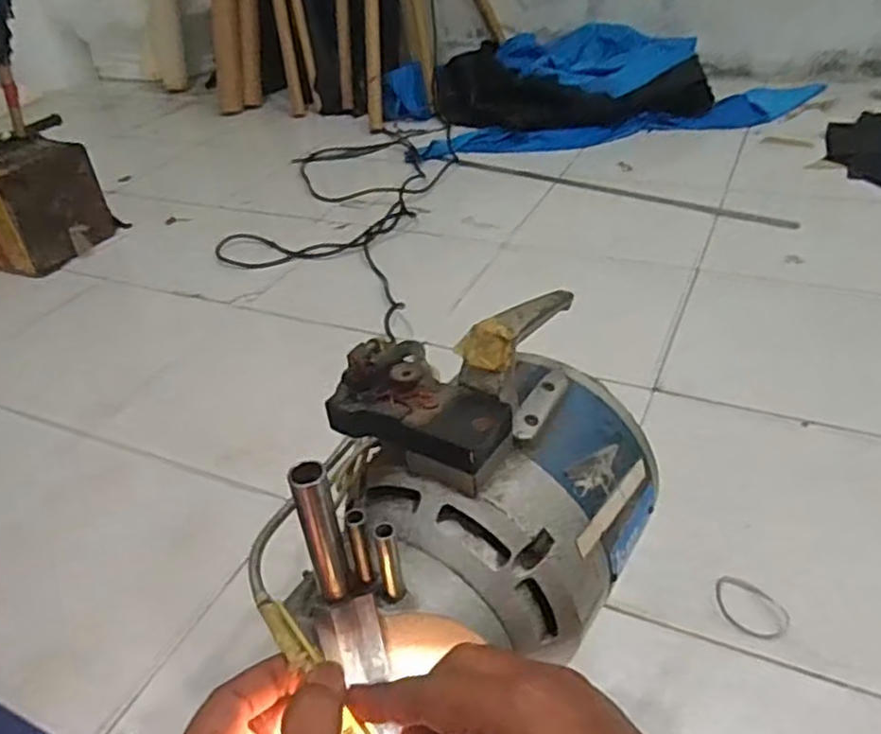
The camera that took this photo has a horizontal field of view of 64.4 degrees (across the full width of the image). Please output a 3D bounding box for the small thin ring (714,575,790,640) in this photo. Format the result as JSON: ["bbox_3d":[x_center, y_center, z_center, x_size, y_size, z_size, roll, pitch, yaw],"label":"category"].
[{"bbox_3d":[0.342,0.267,0.780,0.054,0.010,0.084,-26,41,-24],"label":"small thin ring"}]

